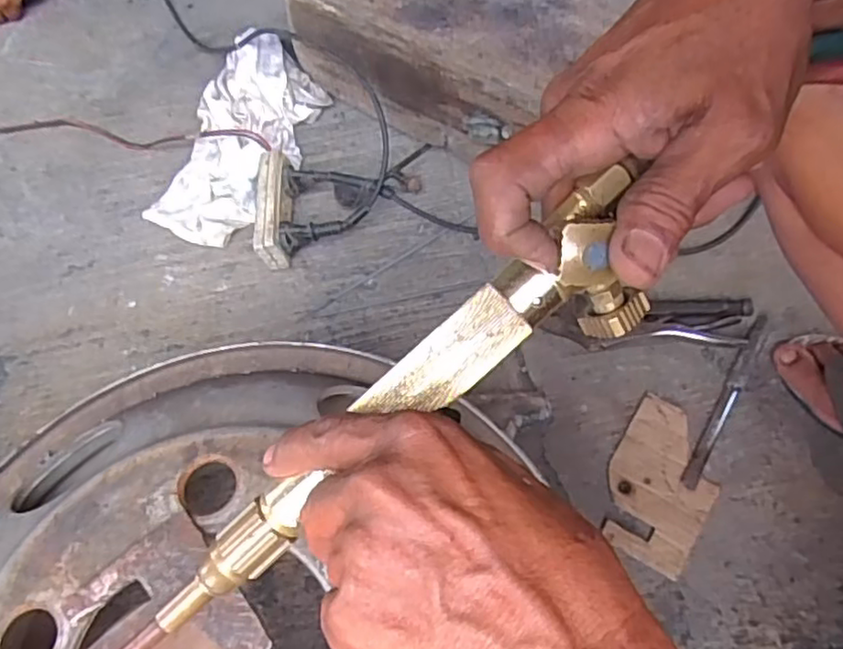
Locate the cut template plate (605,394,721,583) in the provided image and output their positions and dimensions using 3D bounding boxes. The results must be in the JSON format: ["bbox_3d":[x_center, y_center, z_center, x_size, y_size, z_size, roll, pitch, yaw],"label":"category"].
[{"bbox_3d":[0.214,0.140,0.595,0.088,0.006,0.142,29,64,15],"label":"cut template plate"}]

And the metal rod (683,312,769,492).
[{"bbox_3d":[0.291,0.066,0.632,0.015,0.012,0.205,28,65,17],"label":"metal rod"}]

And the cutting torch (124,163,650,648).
[{"bbox_3d":[-0.028,0.058,0.270,0.305,0.054,0.045,-41,64,5],"label":"cutting torch"}]

